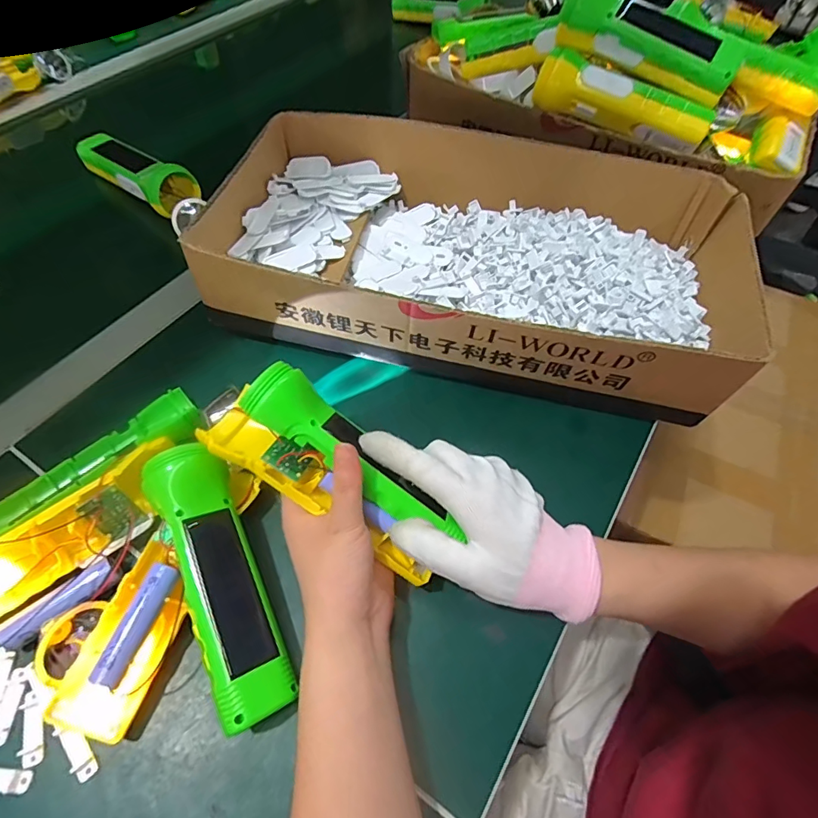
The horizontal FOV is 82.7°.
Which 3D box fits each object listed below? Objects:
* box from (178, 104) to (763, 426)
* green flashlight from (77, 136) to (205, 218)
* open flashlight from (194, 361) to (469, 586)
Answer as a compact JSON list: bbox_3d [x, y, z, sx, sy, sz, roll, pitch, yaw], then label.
[{"bbox_3d":[0.053,-0.144,0.410,0.411,0.077,0.236,12,58,6],"label":"box"},{"bbox_3d":[-0.302,-0.264,0.509,0.158,0.041,0.049,33,63,18],"label":"green flashlight"},{"bbox_3d":[-0.041,0.040,0.282,0.150,0.034,0.062,39,61,-1],"label":"open flashlight"}]

